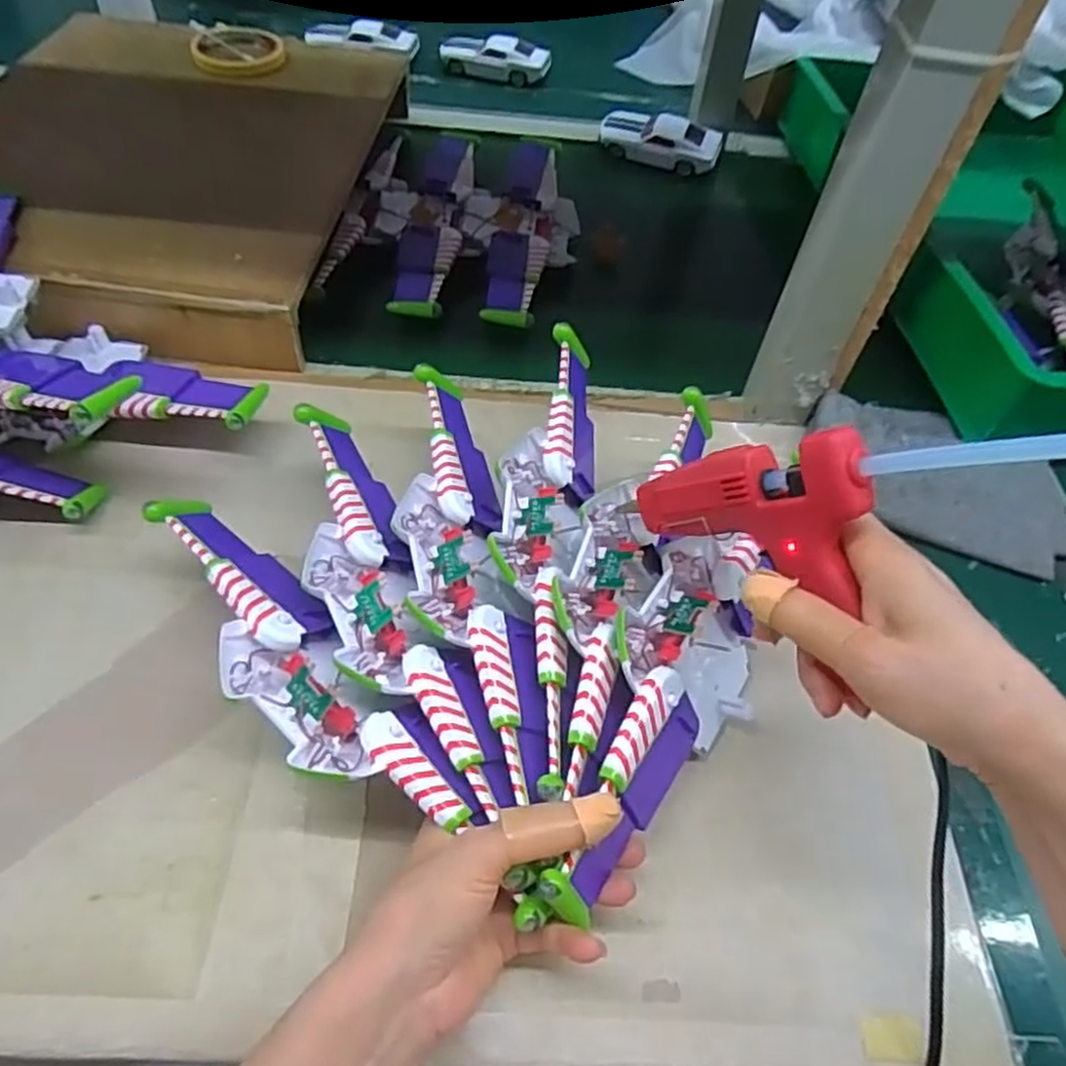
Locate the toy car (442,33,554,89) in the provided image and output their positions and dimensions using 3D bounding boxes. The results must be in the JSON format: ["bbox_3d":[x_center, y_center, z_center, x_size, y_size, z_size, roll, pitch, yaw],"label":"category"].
[{"bbox_3d":[-0.047,-0.583,0.899,0.134,0.030,0.059,13,53,4],"label":"toy car"}]

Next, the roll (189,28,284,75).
[{"bbox_3d":[-0.297,-0.490,0.744,0.088,0.012,0.094,3,53,-4],"label":"roll"}]

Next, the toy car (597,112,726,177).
[{"bbox_3d":[0.140,-0.436,0.811,0.135,0.034,0.053,20,54,9],"label":"toy car"}]

